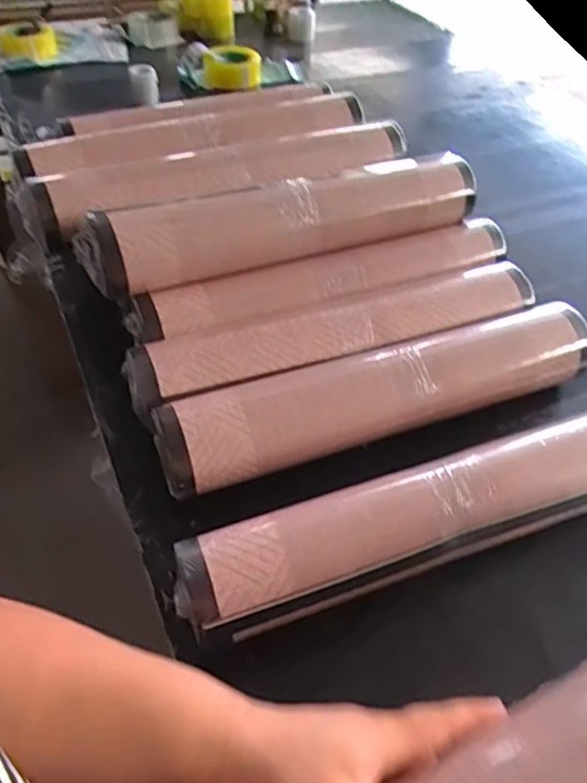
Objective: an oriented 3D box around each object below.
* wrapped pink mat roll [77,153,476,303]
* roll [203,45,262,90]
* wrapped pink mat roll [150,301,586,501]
[{"bbox_3d":[-0.001,-0.206,0.752,0.500,0.086,0.083,-17,51,-19],"label":"wrapped pink mat roll"},{"bbox_3d":[-0.134,-0.731,1.366,0.123,0.054,0.123,2,47,-2],"label":"roll"},{"bbox_3d":[0.103,-0.003,0.661,0.494,0.072,0.087,-15,51,-18],"label":"wrapped pink mat roll"}]

